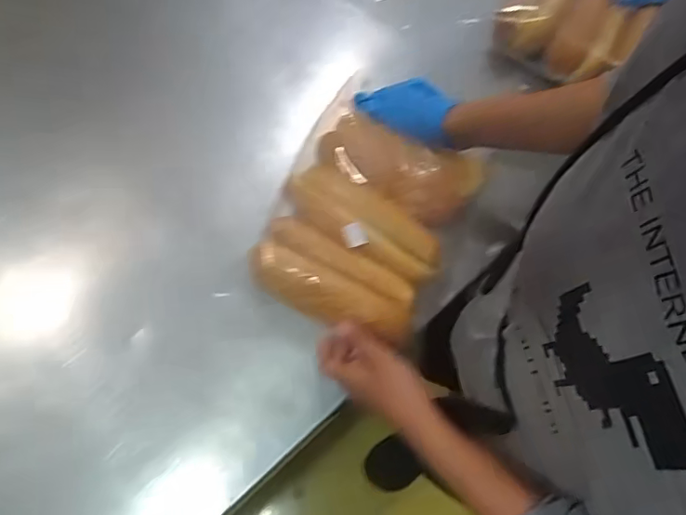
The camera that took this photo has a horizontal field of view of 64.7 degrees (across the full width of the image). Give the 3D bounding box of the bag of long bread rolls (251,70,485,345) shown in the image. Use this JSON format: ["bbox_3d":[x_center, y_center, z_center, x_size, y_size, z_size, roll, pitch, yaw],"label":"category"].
[{"bbox_3d":[0.023,-0.043,0.551,0.171,0.055,0.223,26,72,8],"label":"bag of long bread rolls"}]

